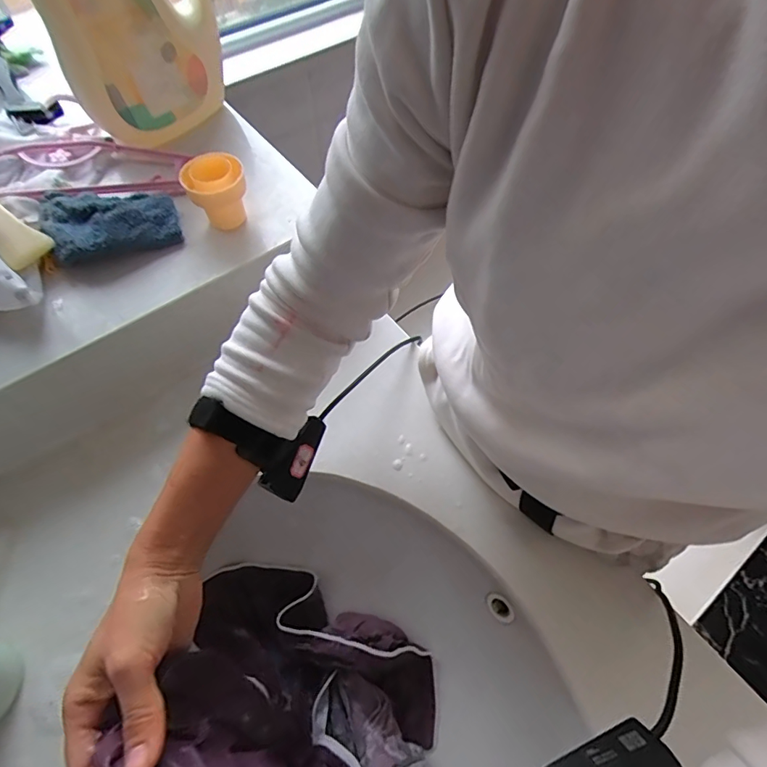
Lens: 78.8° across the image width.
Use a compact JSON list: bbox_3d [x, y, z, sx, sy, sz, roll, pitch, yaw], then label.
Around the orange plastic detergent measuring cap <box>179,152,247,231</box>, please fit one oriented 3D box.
[{"bbox_3d":[-0.164,-0.189,0.466,0.056,0.063,0.054,0,60,0],"label":"orange plastic detergent measuring cap"}]

